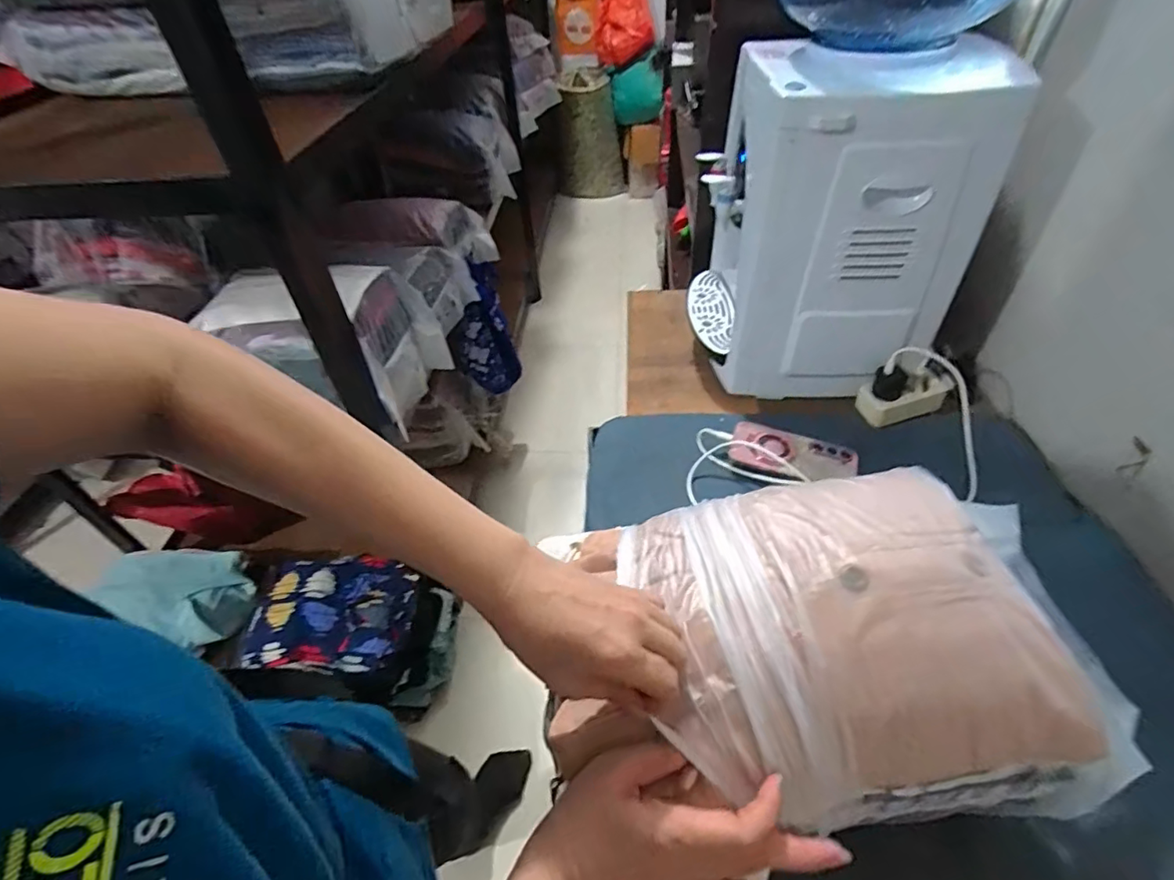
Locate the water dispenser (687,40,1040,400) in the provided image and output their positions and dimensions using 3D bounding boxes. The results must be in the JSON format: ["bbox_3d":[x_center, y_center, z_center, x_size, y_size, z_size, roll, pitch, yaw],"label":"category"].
[{"bbox_3d":[0.331,-0.290,0.779,0.335,0.401,0.232,10,46,14],"label":"water dispenser"}]

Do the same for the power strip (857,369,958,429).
[{"bbox_3d":[0.463,-0.066,0.804,0.127,0.042,0.058,-19,44,10],"label":"power strip"}]

